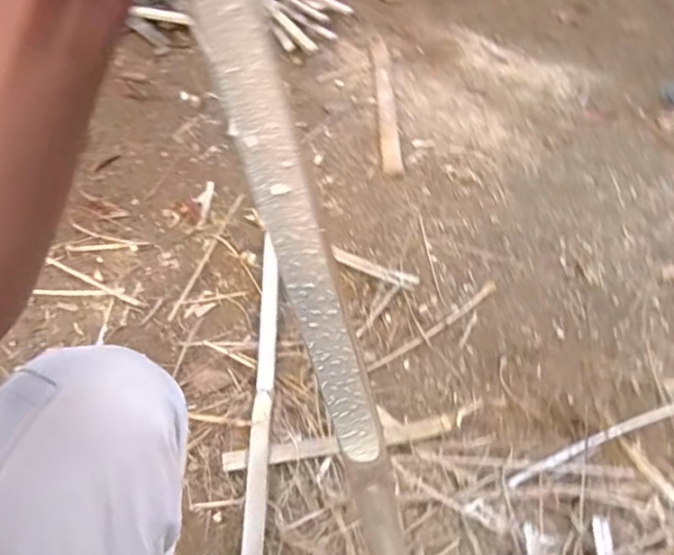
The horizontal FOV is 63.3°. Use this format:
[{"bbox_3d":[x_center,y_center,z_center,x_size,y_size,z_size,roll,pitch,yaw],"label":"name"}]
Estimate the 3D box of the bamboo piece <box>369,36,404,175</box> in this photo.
[{"bbox_3d":[0.117,-0.439,1.336,0.042,0.010,0.559,2,52,-4],"label":"bamboo piece"}]

